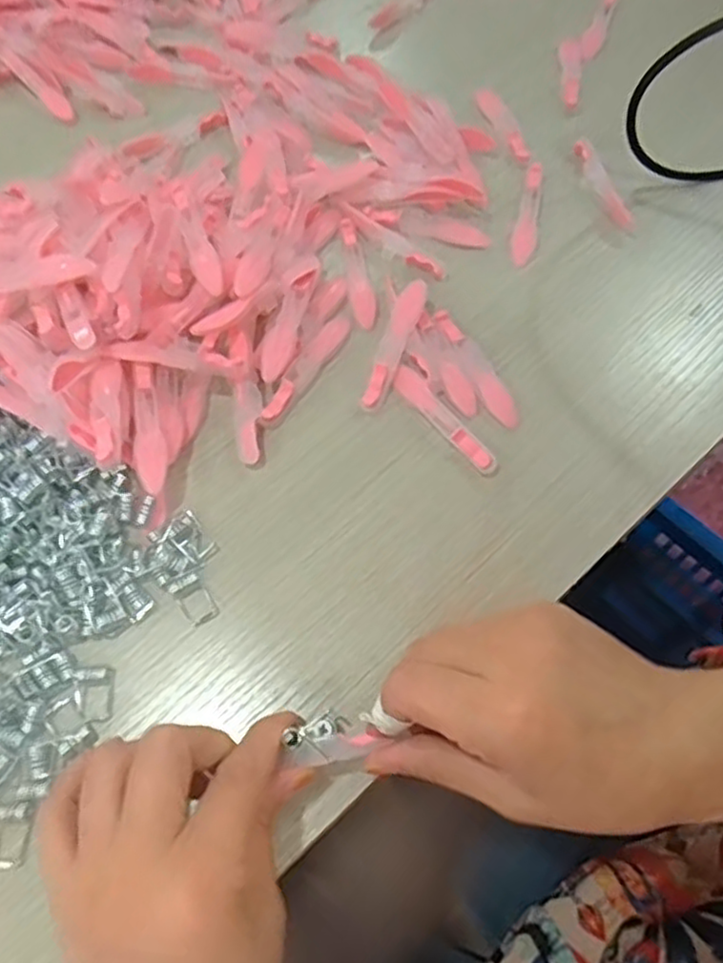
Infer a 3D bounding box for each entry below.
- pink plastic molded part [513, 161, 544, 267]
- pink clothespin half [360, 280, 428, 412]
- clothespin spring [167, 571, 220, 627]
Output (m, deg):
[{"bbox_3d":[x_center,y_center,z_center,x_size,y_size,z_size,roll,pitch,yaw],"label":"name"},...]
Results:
[{"bbox_3d":[0.102,-0.162,0.420,0.013,0.006,0.080,11,68,4],"label":"pink plastic molded part"},{"bbox_3d":[0.017,-0.073,0.372,0.014,0.013,0.077,21,69,8],"label":"pink clothespin half"},{"bbox_3d":[-0.078,0.054,0.318,0.015,0.004,0.024,-32,72,-13],"label":"clothespin spring"}]

